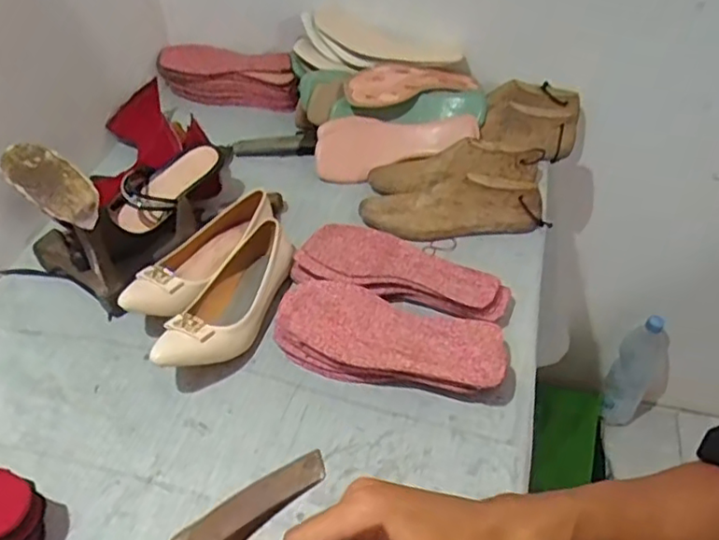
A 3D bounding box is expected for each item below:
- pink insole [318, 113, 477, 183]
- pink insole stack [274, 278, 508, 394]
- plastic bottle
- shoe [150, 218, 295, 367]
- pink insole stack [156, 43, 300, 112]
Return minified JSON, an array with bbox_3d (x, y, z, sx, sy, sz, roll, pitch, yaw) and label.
[{"bbox_3d":[0.052,-0.192,0.954,0.241,0.032,0.095,-6,87,10],"label":"pink insole"},{"bbox_3d":[0.031,0.081,0.723,0.255,0.055,0.103,15,47,15],"label":"pink insole stack"},{"bbox_3d":[0.617,0.227,1.407,0.109,0.305,0.116,31,53,28],"label":"plastic bottle"},{"bbox_3d":[-0.153,0.037,0.759,0.096,0.072,0.237,12,46,12],"label":"shoe"},{"bbox_3d":[-0.218,-0.348,1.120,0.268,0.086,0.089,12,47,13],"label":"pink insole stack"}]

